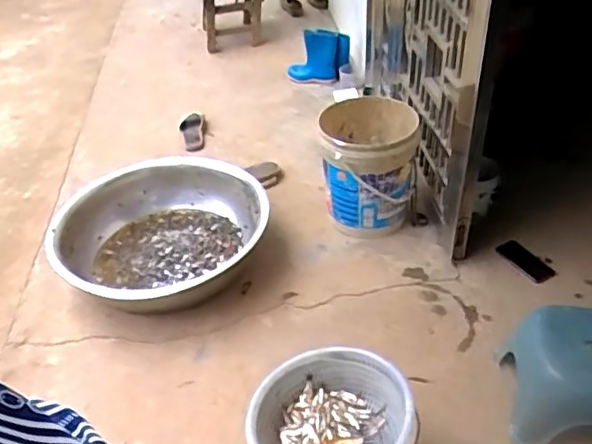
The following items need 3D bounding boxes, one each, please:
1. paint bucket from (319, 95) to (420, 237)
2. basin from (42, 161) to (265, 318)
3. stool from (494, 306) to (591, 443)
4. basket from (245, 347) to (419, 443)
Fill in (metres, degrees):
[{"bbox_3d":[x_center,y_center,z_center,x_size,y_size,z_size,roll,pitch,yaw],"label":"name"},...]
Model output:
[{"bbox_3d":[0.224,-0.138,1.808,0.283,0.418,0.284,-2,39,2],"label":"paint bucket"},{"bbox_3d":[-0.432,0.022,1.816,0.637,0.185,0.591,-27,45,-25],"label":"basin"},{"bbox_3d":[0.611,0.342,1.300,0.235,0.236,0.258,4,40,10],"label":"stool"},{"bbox_3d":[0.081,0.381,1.112,0.309,0.137,0.277,31,52,34],"label":"basket"}]

